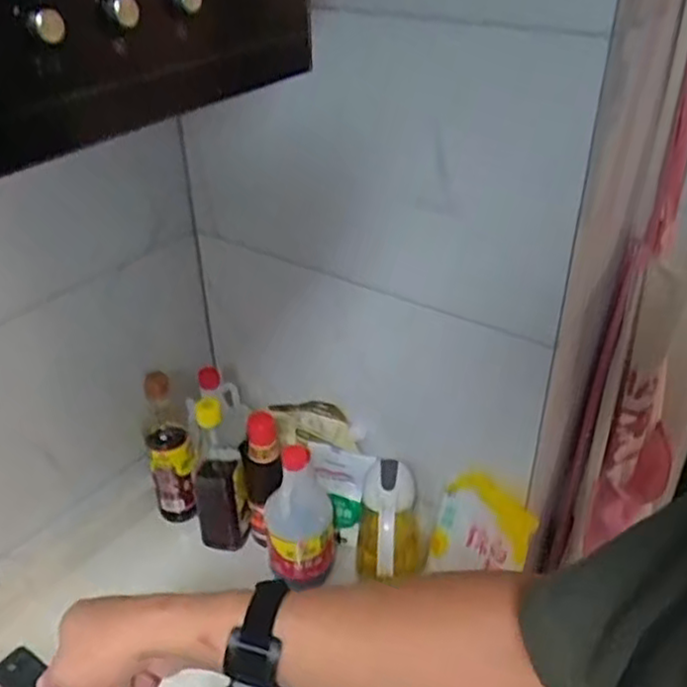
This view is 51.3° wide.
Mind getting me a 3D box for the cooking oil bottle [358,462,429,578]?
[{"bbox_3d":[0.069,0.254,0.977,0.096,0.190,0.110,5,34,8],"label":"cooking oil bottle"}]

